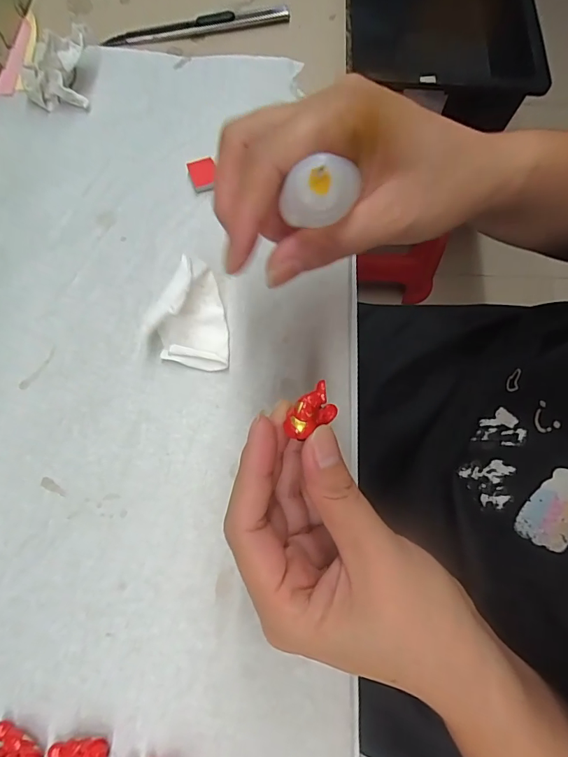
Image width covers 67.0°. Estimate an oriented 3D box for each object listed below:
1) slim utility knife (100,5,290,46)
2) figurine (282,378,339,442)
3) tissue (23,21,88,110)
[{"bbox_3d":[-0.065,-0.265,0.322,0.137,0.010,0.012,-12,71,-4],"label":"slim utility knife"},{"bbox_3d":[0.010,0.013,0.165,0.021,0.009,0.013,-33,74,-11],"label":"figurine"},{"bbox_3d":[-0.156,-0.211,0.292,0.045,0.033,0.035,-5,71,-2],"label":"tissue"}]

